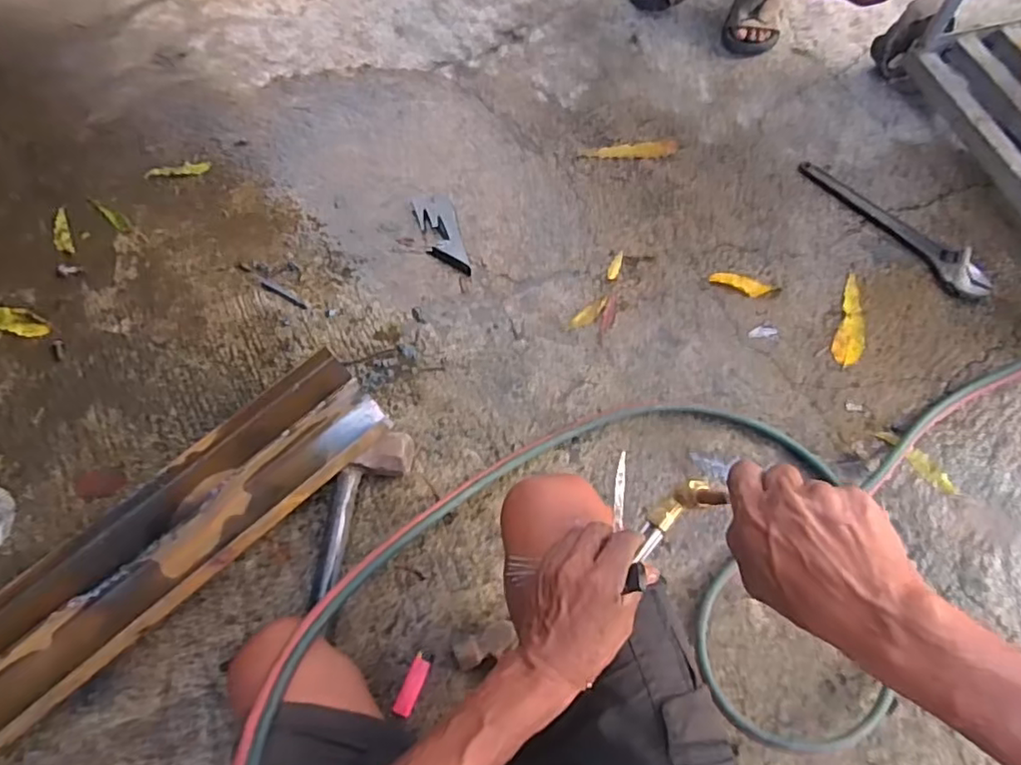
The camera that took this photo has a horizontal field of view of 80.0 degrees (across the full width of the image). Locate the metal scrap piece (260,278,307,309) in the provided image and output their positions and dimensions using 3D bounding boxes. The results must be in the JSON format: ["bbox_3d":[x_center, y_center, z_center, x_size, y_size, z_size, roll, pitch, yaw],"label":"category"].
[{"bbox_3d":[-0.393,-0.155,1.052,0.108,0.004,0.019,27,67,14],"label":"metal scrap piece"}]

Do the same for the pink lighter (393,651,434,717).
[{"bbox_3d":[-0.124,0.383,0.775,0.025,0.013,0.075,20,66,11],"label":"pink lighter"}]

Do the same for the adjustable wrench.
[{"bbox_3d":[0.690,-0.292,1.097,0.069,0.031,0.383,-35,68,-15],"label":"adjustable wrench"}]

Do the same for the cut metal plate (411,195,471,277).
[{"bbox_3d":[-0.124,-0.267,1.100,0.071,0.013,0.181,-16,64,-6],"label":"cut metal plate"}]

